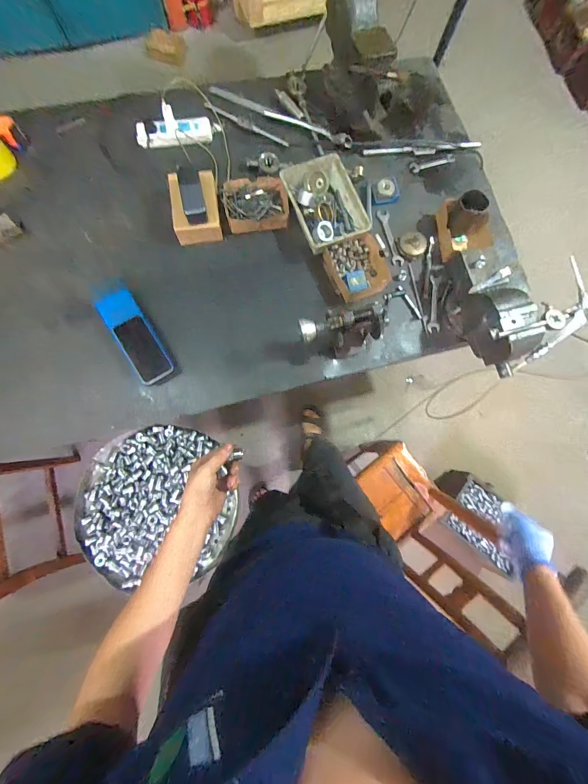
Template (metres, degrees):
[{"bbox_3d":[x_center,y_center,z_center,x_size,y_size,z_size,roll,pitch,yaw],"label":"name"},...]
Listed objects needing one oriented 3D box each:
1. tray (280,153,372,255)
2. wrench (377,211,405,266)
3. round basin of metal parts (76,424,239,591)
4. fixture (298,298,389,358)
[{"bbox_3d":[0.083,-0.522,0.852,0.174,0.056,0.252,-21,82,-7],"label":"tray"},{"bbox_3d":[0.281,-0.447,0.888,0.036,0.010,0.174,-12,83,-4],"label":"wrench"},{"bbox_3d":[-0.336,0.264,0.740,0.362,0.092,0.352,-7,80,-4],"label":"round basin of metal parts"},{"bbox_3d":[0.116,-0.137,0.724,0.214,0.187,0.072,-15,81,-6],"label":"fixture"}]

